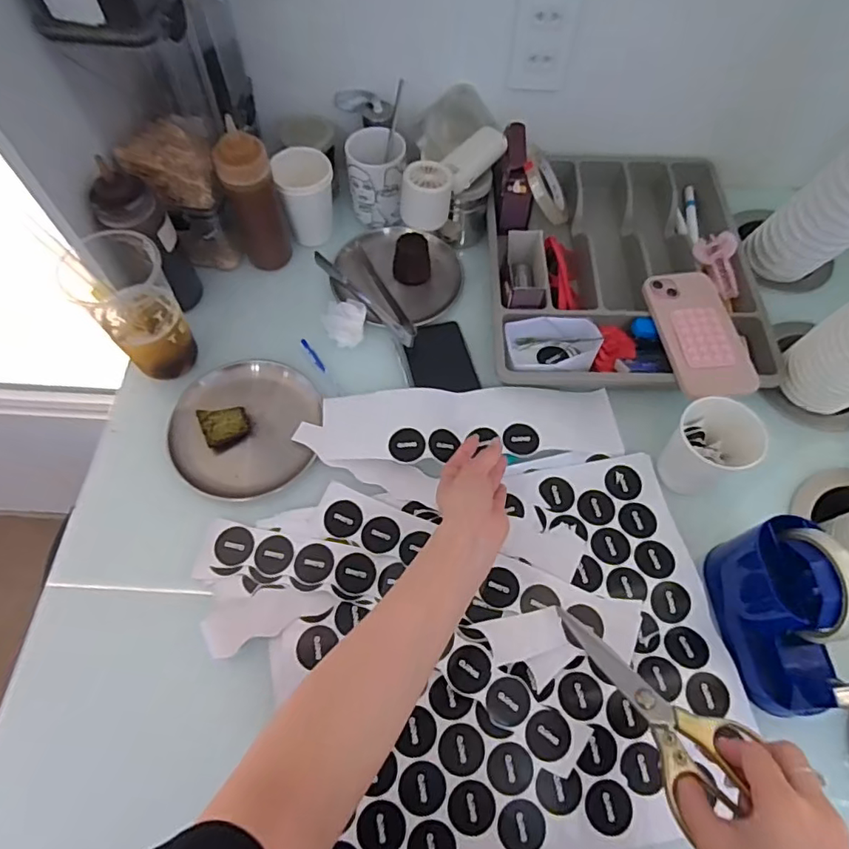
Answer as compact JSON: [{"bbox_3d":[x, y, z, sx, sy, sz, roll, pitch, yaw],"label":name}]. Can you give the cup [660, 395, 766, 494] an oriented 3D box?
[{"bbox_3d":[0.288,0.019,0.559,0.068,0.083,0.077,-14,65,-7],"label":"cup"}]

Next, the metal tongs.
[{"bbox_3d":[-0.059,-0.167,0.681,0.059,0.034,0.176,-39,71,-17],"label":"metal tongs"}]

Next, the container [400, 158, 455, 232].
[{"bbox_3d":[0.003,-0.263,0.625,0.055,0.059,0.050,0,62,0],"label":"container"}]

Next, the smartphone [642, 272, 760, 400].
[{"bbox_3d":[0.309,-0.108,0.613,0.085,0.019,0.167,-6,63,-3],"label":"smartphone"}]

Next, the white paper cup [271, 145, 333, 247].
[{"bbox_3d":[-0.149,-0.292,0.703,0.067,0.104,0.064,0,65,0],"label":"white paper cup"}]

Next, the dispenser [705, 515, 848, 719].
[{"bbox_3d":[0.316,0.164,0.470,0.068,0.108,0.156,-3,65,-2],"label":"dispenser"}]

